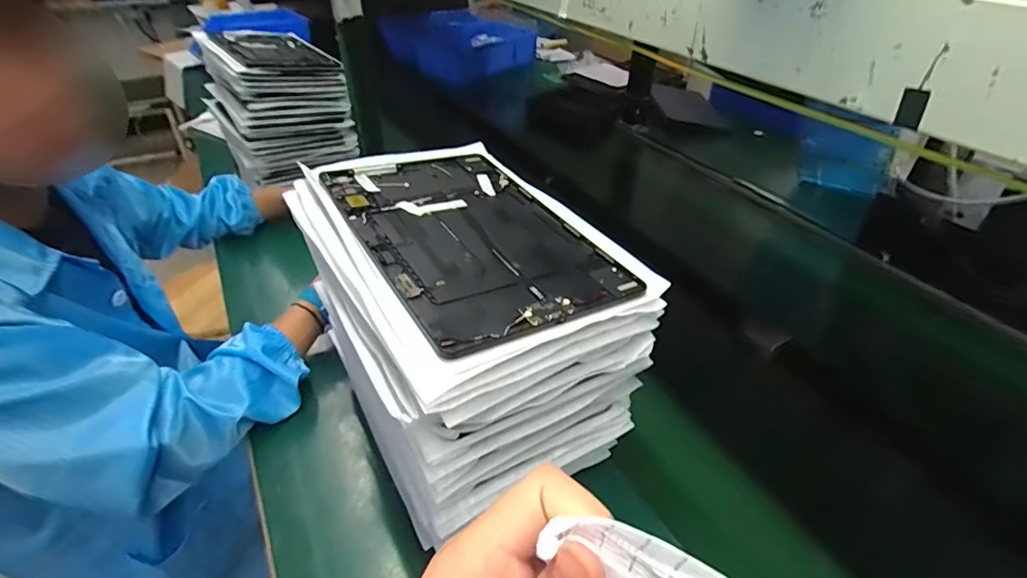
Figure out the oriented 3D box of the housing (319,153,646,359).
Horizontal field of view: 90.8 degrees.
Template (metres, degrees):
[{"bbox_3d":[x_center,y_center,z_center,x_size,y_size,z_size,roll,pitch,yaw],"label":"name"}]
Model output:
[{"bbox_3d":[-0.038,-0.049,0.414,0.166,0.007,0.257,-16,43,-29],"label":"housing"}]

